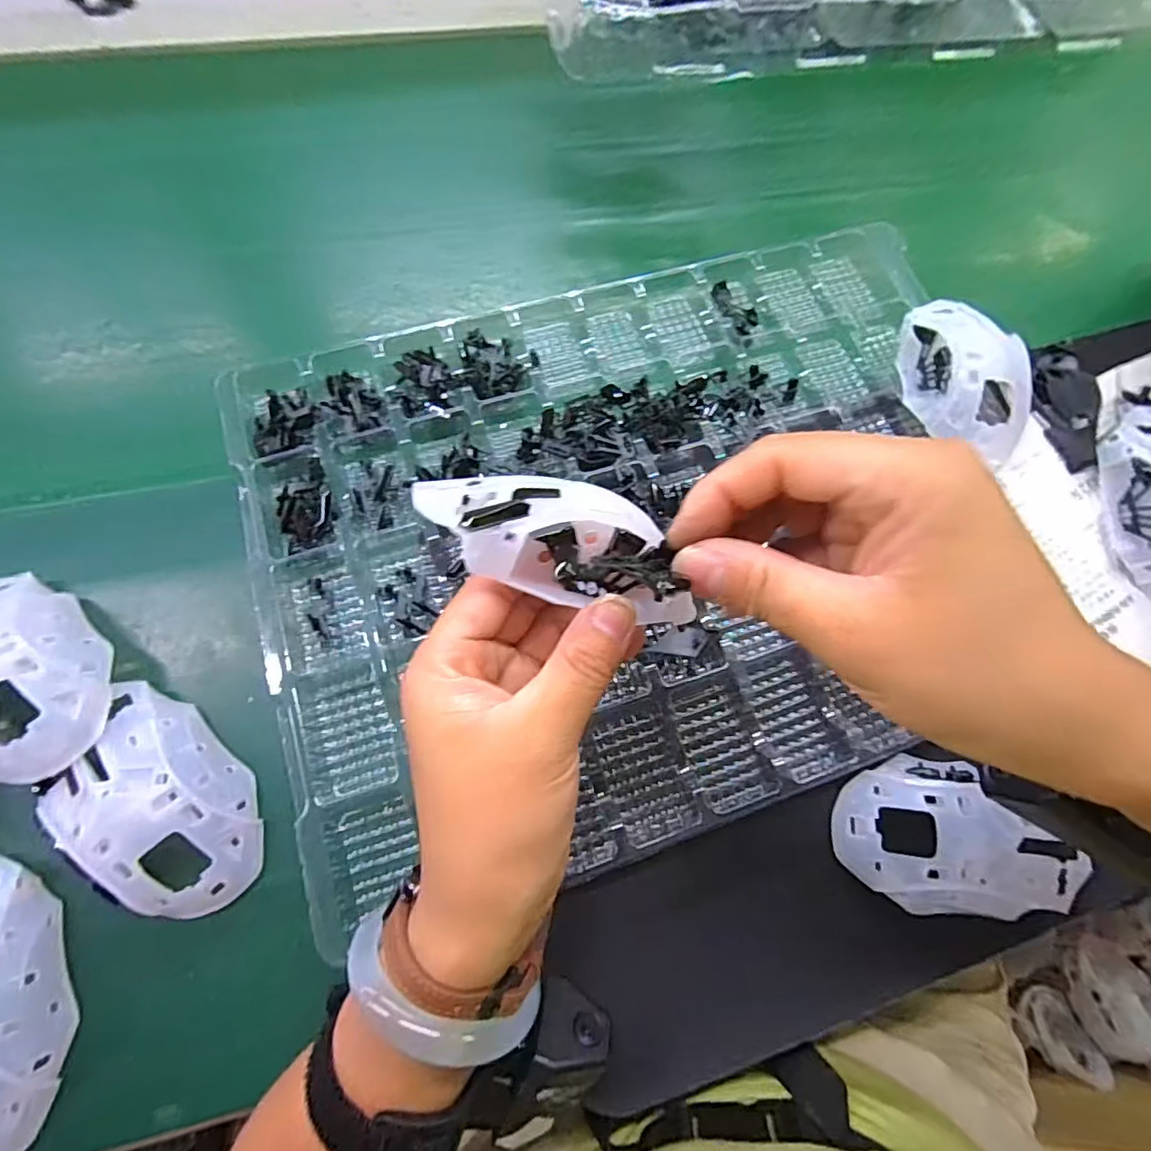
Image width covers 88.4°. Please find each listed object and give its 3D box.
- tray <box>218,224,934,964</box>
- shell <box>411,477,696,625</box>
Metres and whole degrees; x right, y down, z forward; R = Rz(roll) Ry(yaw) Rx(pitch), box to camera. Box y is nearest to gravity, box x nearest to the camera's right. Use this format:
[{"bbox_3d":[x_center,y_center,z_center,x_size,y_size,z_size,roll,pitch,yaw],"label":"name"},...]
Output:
[{"bbox_3d":[0.045,-0.036,0.330,0.418,0.033,0.315,-18,69,-10],"label":"tray"},{"bbox_3d":[-0.005,-0.013,0.202,0.097,0.025,0.045,20,67,-8],"label":"shell"}]

